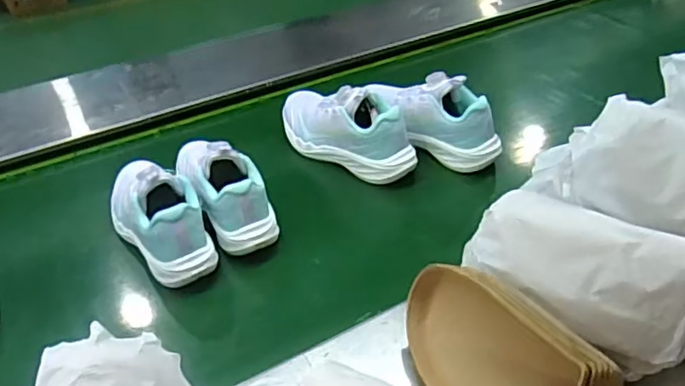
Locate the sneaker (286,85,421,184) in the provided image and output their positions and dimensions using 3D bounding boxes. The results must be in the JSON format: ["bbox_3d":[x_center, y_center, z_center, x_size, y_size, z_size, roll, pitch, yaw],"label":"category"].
[{"bbox_3d":[0.001,-0.105,0.869,0.234,0.106,0.082,25,44,32],"label":"sneaker"}]

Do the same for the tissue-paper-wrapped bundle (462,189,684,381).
[{"bbox_3d":[0.214,0.070,0.528,0.207,0.105,0.080,28,46,34],"label":"tissue-paper-wrapped bundle"}]

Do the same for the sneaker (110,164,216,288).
[{"bbox_3d":[-0.226,0.017,0.723,0.092,0.103,0.205,-23,41,-26],"label":"sneaker"}]

